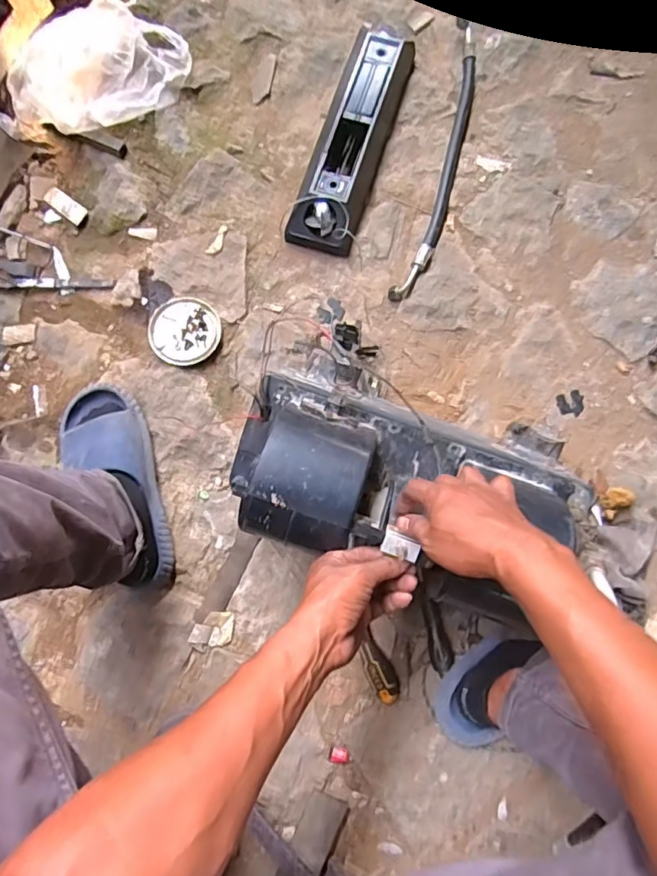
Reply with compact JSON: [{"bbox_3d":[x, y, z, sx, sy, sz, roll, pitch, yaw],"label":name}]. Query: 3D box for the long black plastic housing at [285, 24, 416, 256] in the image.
[{"bbox_3d":[0.040,-0.477,0.863,0.104,0.064,0.378,19,81,4],"label":"long black plastic housing"}]

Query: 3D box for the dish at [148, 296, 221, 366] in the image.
[{"bbox_3d":[-0.218,-0.164,0.830,0.102,0.025,0.108,0,80,1],"label":"dish"}]

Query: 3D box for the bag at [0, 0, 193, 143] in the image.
[{"bbox_3d":[-0.379,-0.576,0.863,0.321,0.111,0.129,-21,80,-3],"label":"bag"}]

